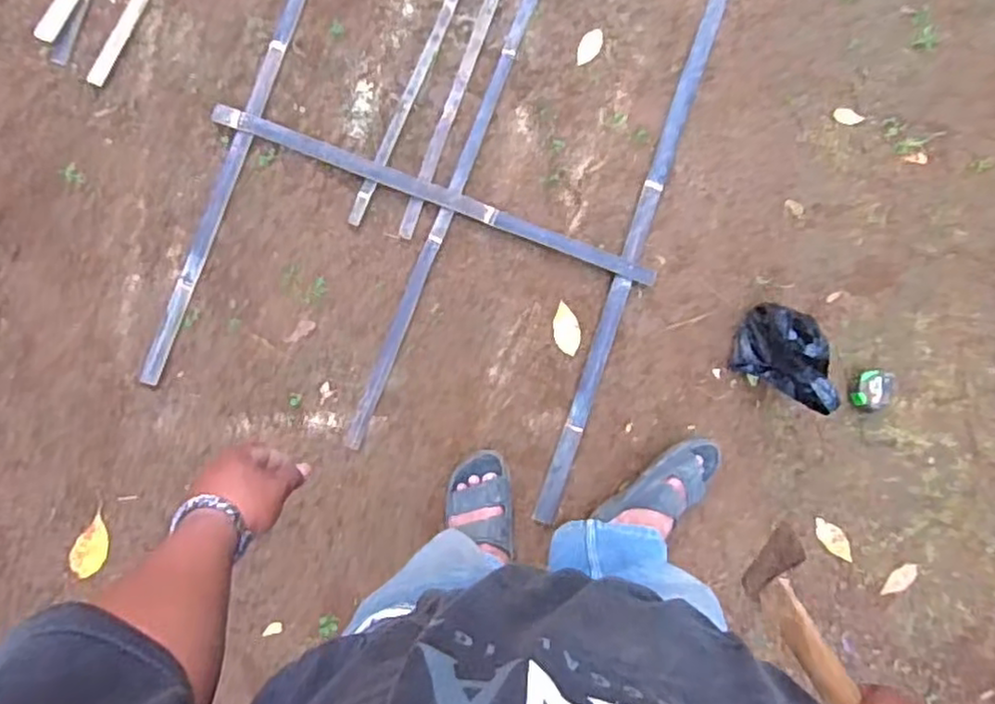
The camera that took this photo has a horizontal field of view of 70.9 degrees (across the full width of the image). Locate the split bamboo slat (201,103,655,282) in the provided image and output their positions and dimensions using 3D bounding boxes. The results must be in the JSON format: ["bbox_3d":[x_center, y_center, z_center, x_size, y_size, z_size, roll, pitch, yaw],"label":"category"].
[{"bbox_3d":[-0.115,-0.303,1.350,0.887,0.025,0.040,21,83,-1],"label":"split bamboo slat"}]

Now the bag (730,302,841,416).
[{"bbox_3d":[0.506,0.013,1.260,0.083,0.221,0.207,-10,84,-4],"label":"bag"}]

